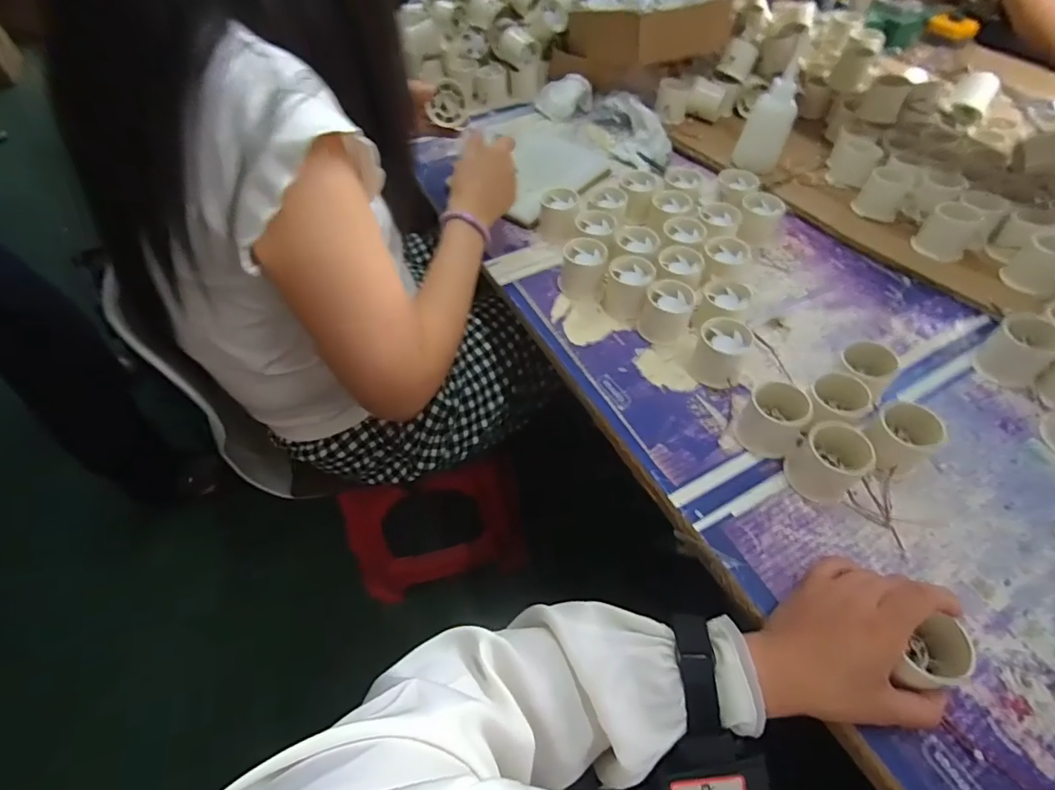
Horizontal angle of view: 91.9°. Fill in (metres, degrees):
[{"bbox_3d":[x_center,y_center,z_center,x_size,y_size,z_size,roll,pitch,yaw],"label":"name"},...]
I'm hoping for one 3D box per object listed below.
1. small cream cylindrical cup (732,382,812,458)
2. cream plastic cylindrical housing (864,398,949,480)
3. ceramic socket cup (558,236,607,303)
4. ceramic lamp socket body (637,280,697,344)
[{"bbox_3d":[0.232,0.022,0.482,0.053,0.047,0.049,35,61,24],"label":"small cream cylindrical cup"},{"bbox_3d":[0.338,0.040,0.467,0.054,0.048,0.052,0,53,0],"label":"cream plastic cylindrical housing"},{"bbox_3d":[0.067,-0.152,0.621,0.055,0.049,0.058,10,53,9],"label":"ceramic socket cup"},{"bbox_3d":[0.158,-0.094,0.573,0.057,0.044,0.054,19,55,15],"label":"ceramic lamp socket body"}]

